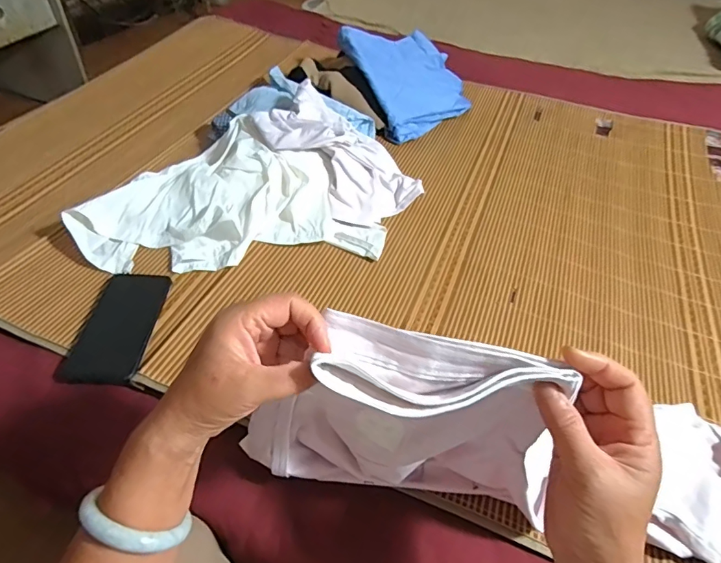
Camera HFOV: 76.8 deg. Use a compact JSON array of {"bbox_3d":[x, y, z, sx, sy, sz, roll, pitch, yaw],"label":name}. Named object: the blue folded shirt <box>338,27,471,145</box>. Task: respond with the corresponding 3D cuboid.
[{"bbox_3d":[0.120,-0.457,1.011,0.265,0.105,0.277,-20,52,-22],"label":"blue folded shirt"}]

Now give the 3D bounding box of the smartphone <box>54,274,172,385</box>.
[{"bbox_3d":[-0.292,0.050,0.554,0.084,0.009,0.159,5,47,-1],"label":"smartphone"}]

